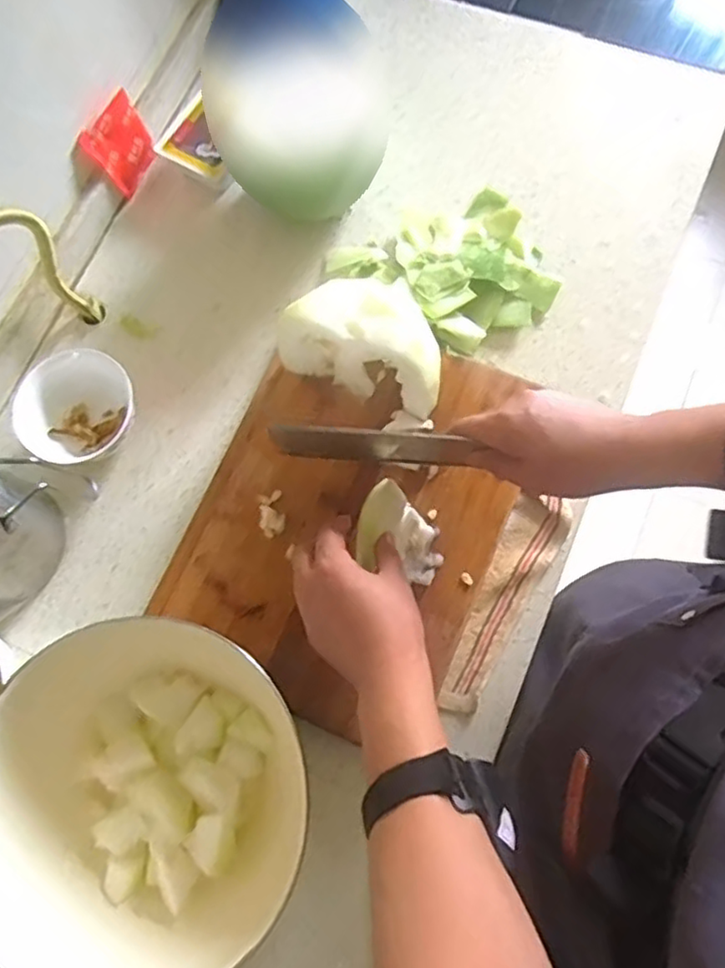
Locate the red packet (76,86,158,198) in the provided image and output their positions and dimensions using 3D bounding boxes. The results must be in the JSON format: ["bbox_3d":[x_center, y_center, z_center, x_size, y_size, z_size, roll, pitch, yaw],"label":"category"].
[{"bbox_3d":[-0.259,-0.370,0.709,0.008,0.076,0.080,23,81,28],"label":"red packet"}]

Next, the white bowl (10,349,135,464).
[{"bbox_3d":[-0.283,-0.073,0.648,0.112,0.066,0.093,-2,75,3],"label":"white bowl"}]

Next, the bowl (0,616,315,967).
[{"bbox_3d":[-0.173,0.252,0.534,0.248,0.129,0.226,-1,75,4],"label":"bowl"}]

